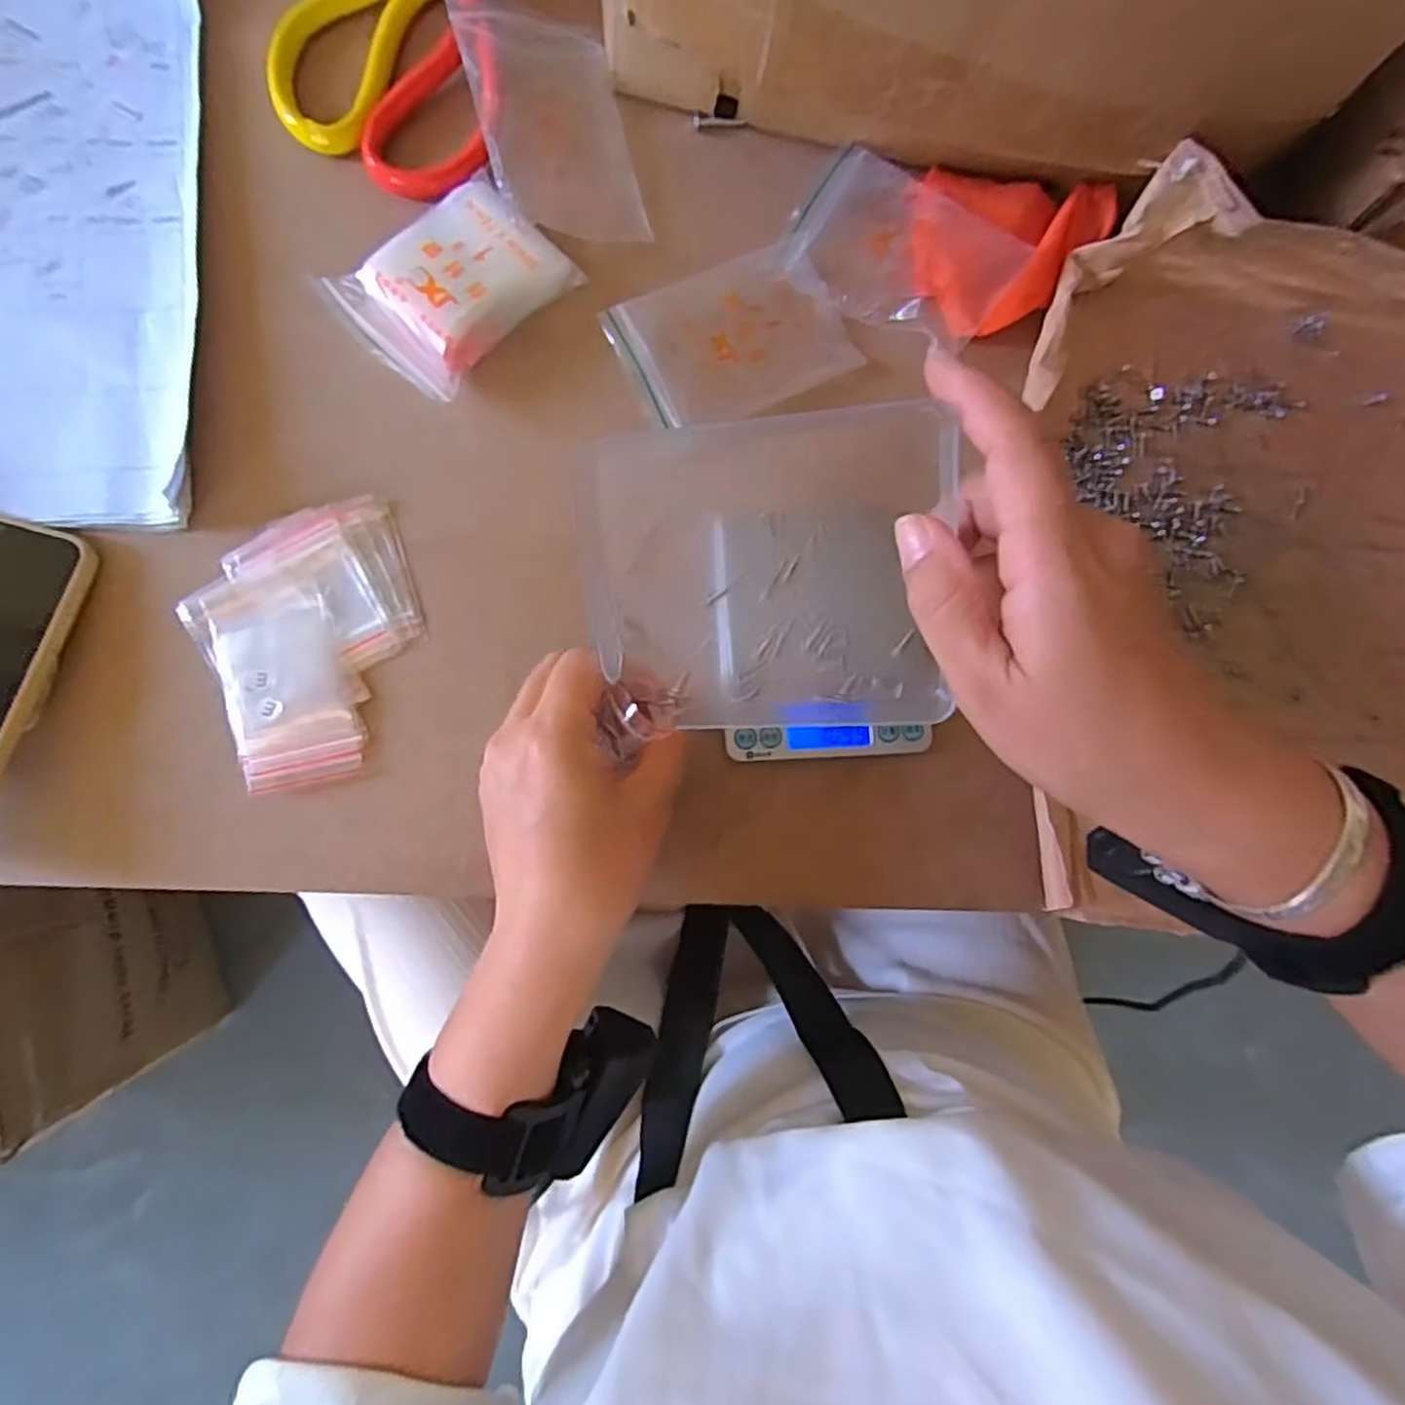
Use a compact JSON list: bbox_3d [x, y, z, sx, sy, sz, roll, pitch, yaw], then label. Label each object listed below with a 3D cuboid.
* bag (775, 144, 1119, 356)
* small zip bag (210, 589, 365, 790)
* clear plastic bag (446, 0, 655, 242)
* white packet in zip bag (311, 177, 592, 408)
[{"bbox_3d":[0.131,-0.244,0.386,0.163,0.017,0.095,12,85,-6],"label":"bag"},{"bbox_3d":[-0.195,-0.004,0.340,0.052,0.004,0.086,-15,89,-7],"label":"small zip bag"},{"bbox_3d":[-0.077,-0.299,0.368,0.075,0.008,0.127,-15,90,-20],"label":"clear plastic bag"},{"bbox_3d":[-0.118,-0.203,0.351,0.103,0.021,0.072,-44,92,-7],"label":"white packet in zip bag"}]

